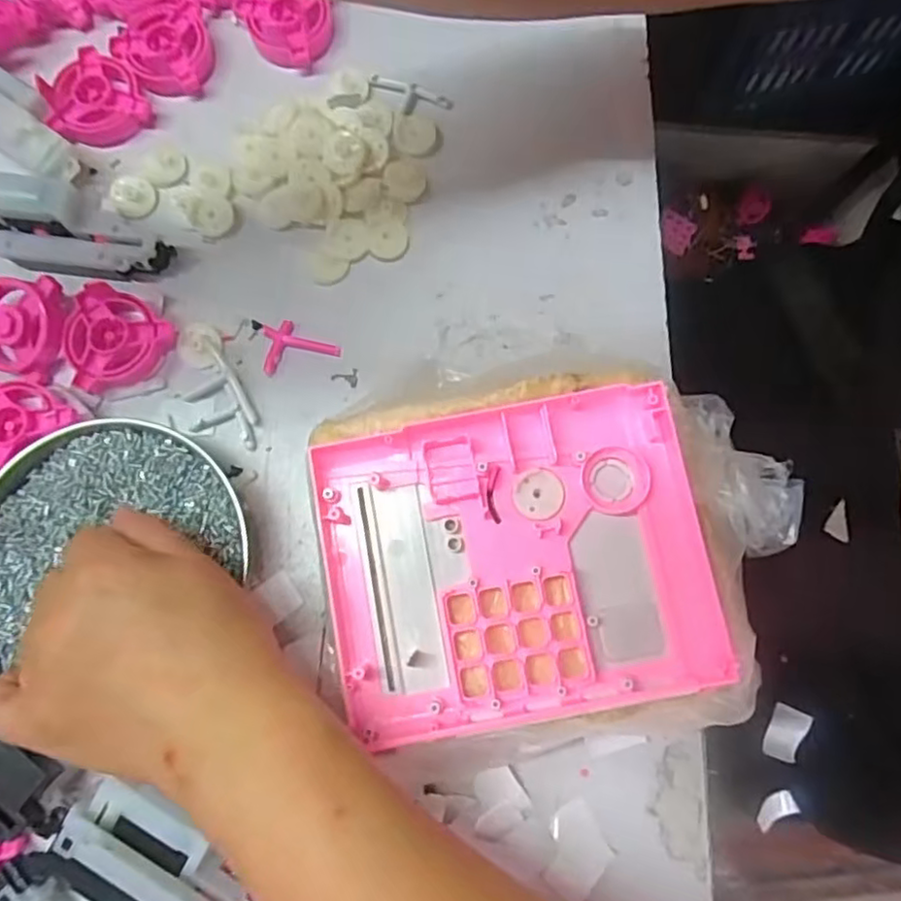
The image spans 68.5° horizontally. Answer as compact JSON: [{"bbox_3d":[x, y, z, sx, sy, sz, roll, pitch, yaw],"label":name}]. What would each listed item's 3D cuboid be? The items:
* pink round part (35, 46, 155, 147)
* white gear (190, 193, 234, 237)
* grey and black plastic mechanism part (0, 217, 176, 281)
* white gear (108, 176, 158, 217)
[{"bbox_3d":[-0.201,-0.197,0.370,0.050,0.018,0.051,0,79,0],"label":"pink round part"},{"bbox_3d":[-0.131,-0.129,0.364,0.022,0.004,0.025,-38,81,-7],"label":"white gear"},{"bbox_3d":[-0.198,-0.104,0.348,0.095,0.022,0.021,6,79,1],"label":"grey and black plastic mechanism part"},{"bbox_3d":[-0.177,-0.142,0.367,0.024,0.004,0.026,0,79,0],"label":"white gear"}]

